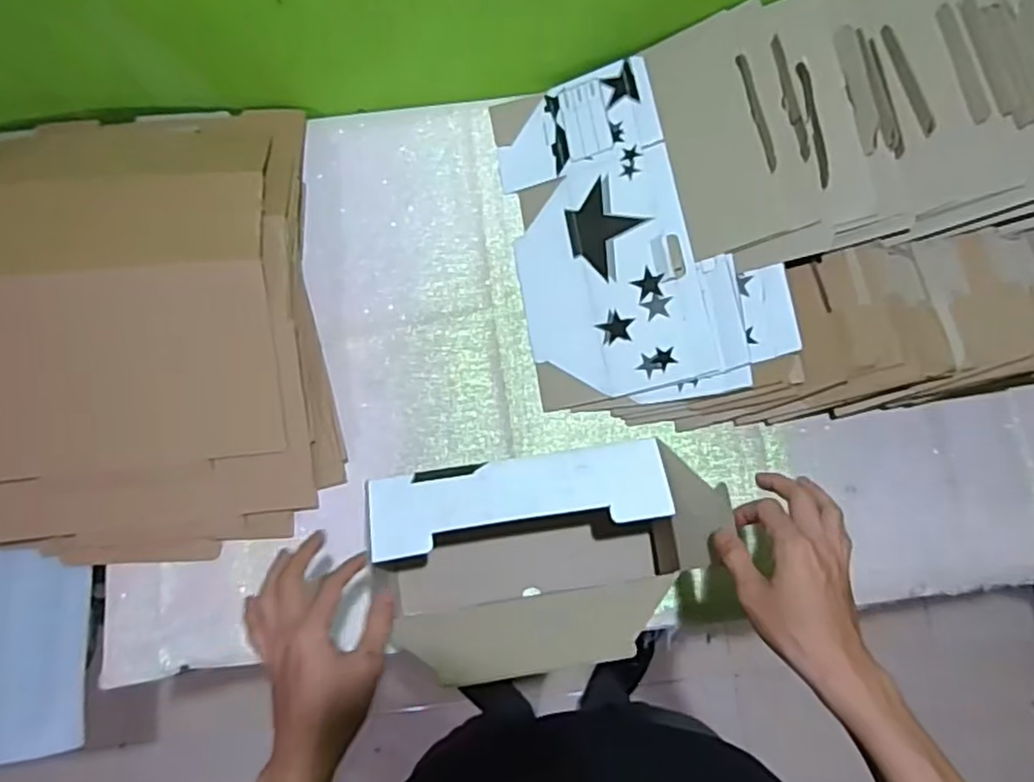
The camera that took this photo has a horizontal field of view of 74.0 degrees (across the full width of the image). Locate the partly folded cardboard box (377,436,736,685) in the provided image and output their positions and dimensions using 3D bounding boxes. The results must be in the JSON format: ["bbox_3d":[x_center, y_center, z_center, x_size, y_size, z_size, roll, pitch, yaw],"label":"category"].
[{"bbox_3d":[0.009,0.150,0.625,0.264,0.164,0.171,-8,76,-1],"label":"partly folded cardboard box"}]

